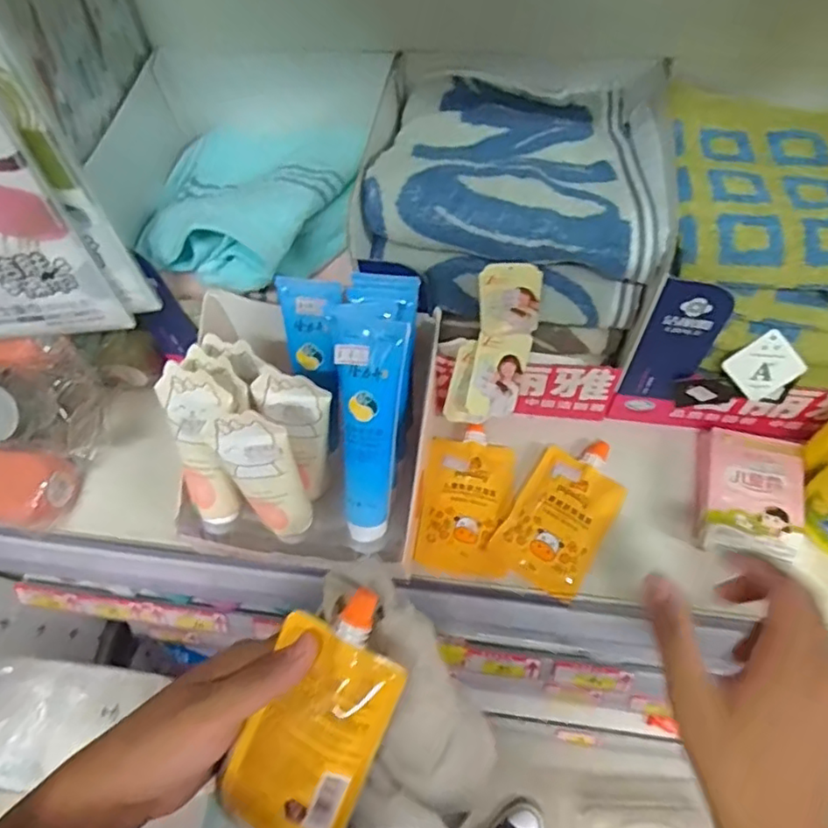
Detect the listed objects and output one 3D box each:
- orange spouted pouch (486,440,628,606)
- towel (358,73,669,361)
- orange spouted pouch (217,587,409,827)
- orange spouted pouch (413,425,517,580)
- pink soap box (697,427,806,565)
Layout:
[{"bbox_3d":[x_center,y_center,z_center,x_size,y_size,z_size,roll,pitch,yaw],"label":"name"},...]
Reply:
[{"bbox_3d":[0.121,0.076,0.484,0.072,0.014,0.127,29,67,18],"label":"orange spouted pouch"},{"bbox_3d":[0.071,-0.159,0.453,0.185,0.118,0.181,5,62,7],"label":"towel"},{"bbox_3d":[-0.051,0.163,0.319,0.071,0.018,0.145,25,91,17],"label":"orange spouted pouch"},{"bbox_3d":[0.043,0.066,0.491,0.070,0.015,0.123,6,62,7],"label":"orange spouted pouch"},{"bbox_3d":[0.256,0.063,0.464,0.070,0.023,0.099,11,63,10],"label":"pink soap box"}]

